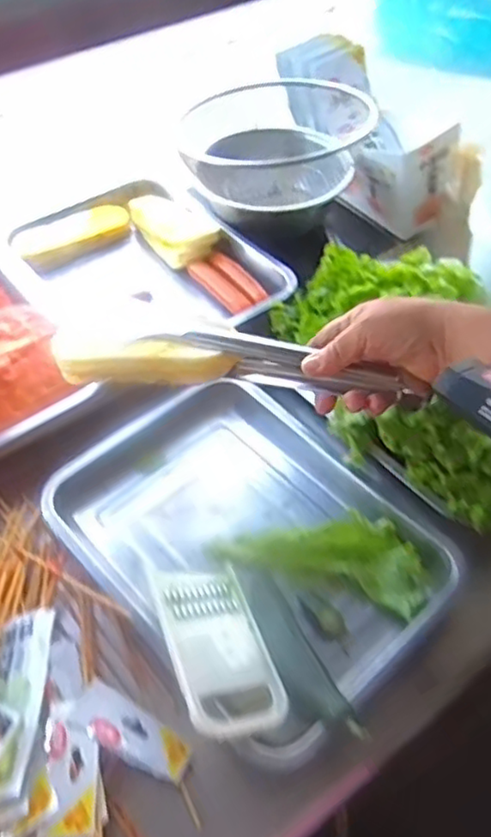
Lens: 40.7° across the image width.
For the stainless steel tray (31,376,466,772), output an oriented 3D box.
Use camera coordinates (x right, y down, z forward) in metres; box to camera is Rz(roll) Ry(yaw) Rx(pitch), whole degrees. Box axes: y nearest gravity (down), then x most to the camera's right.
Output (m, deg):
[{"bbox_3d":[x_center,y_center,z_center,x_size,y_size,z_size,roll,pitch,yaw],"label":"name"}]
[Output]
[{"bbox_3d":[0.002,0.112,0.639,0.275,0.059,0.370,-35,55,-25],"label":"stainless steel tray"}]

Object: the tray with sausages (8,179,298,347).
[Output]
[{"bbox_3d":[-0.133,-0.192,0.863,0.278,0.067,0.344,-26,52,-19],"label":"tray with sausages"}]

